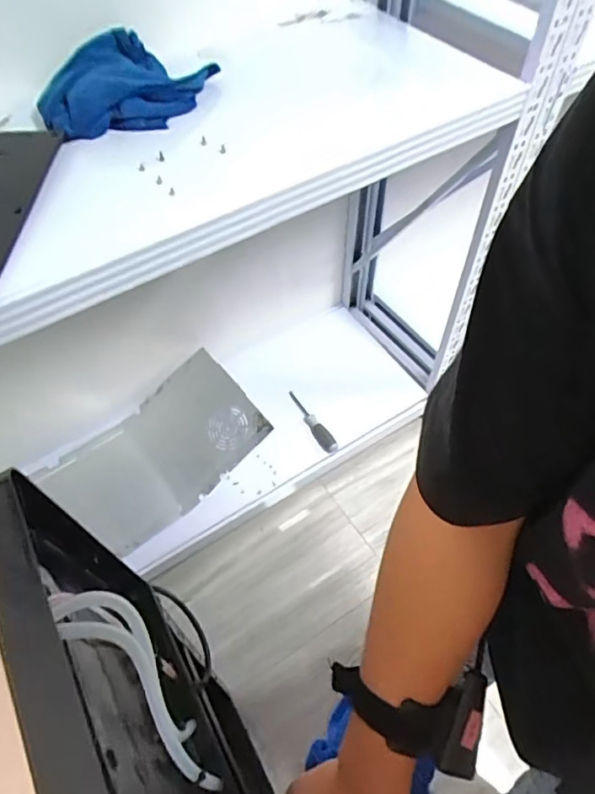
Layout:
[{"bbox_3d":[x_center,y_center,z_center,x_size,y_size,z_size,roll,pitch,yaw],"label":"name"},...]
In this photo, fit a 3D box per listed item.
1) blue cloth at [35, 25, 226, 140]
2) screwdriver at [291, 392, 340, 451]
[{"bbox_3d":[-0.245,-0.444,0.782,0.167,0.060,0.227,16,56,16],"label":"blue cloth"},{"bbox_3d":[0.035,0.062,1.433,0.041,0.032,0.218,-28,56,-16],"label":"screwdriver"}]

